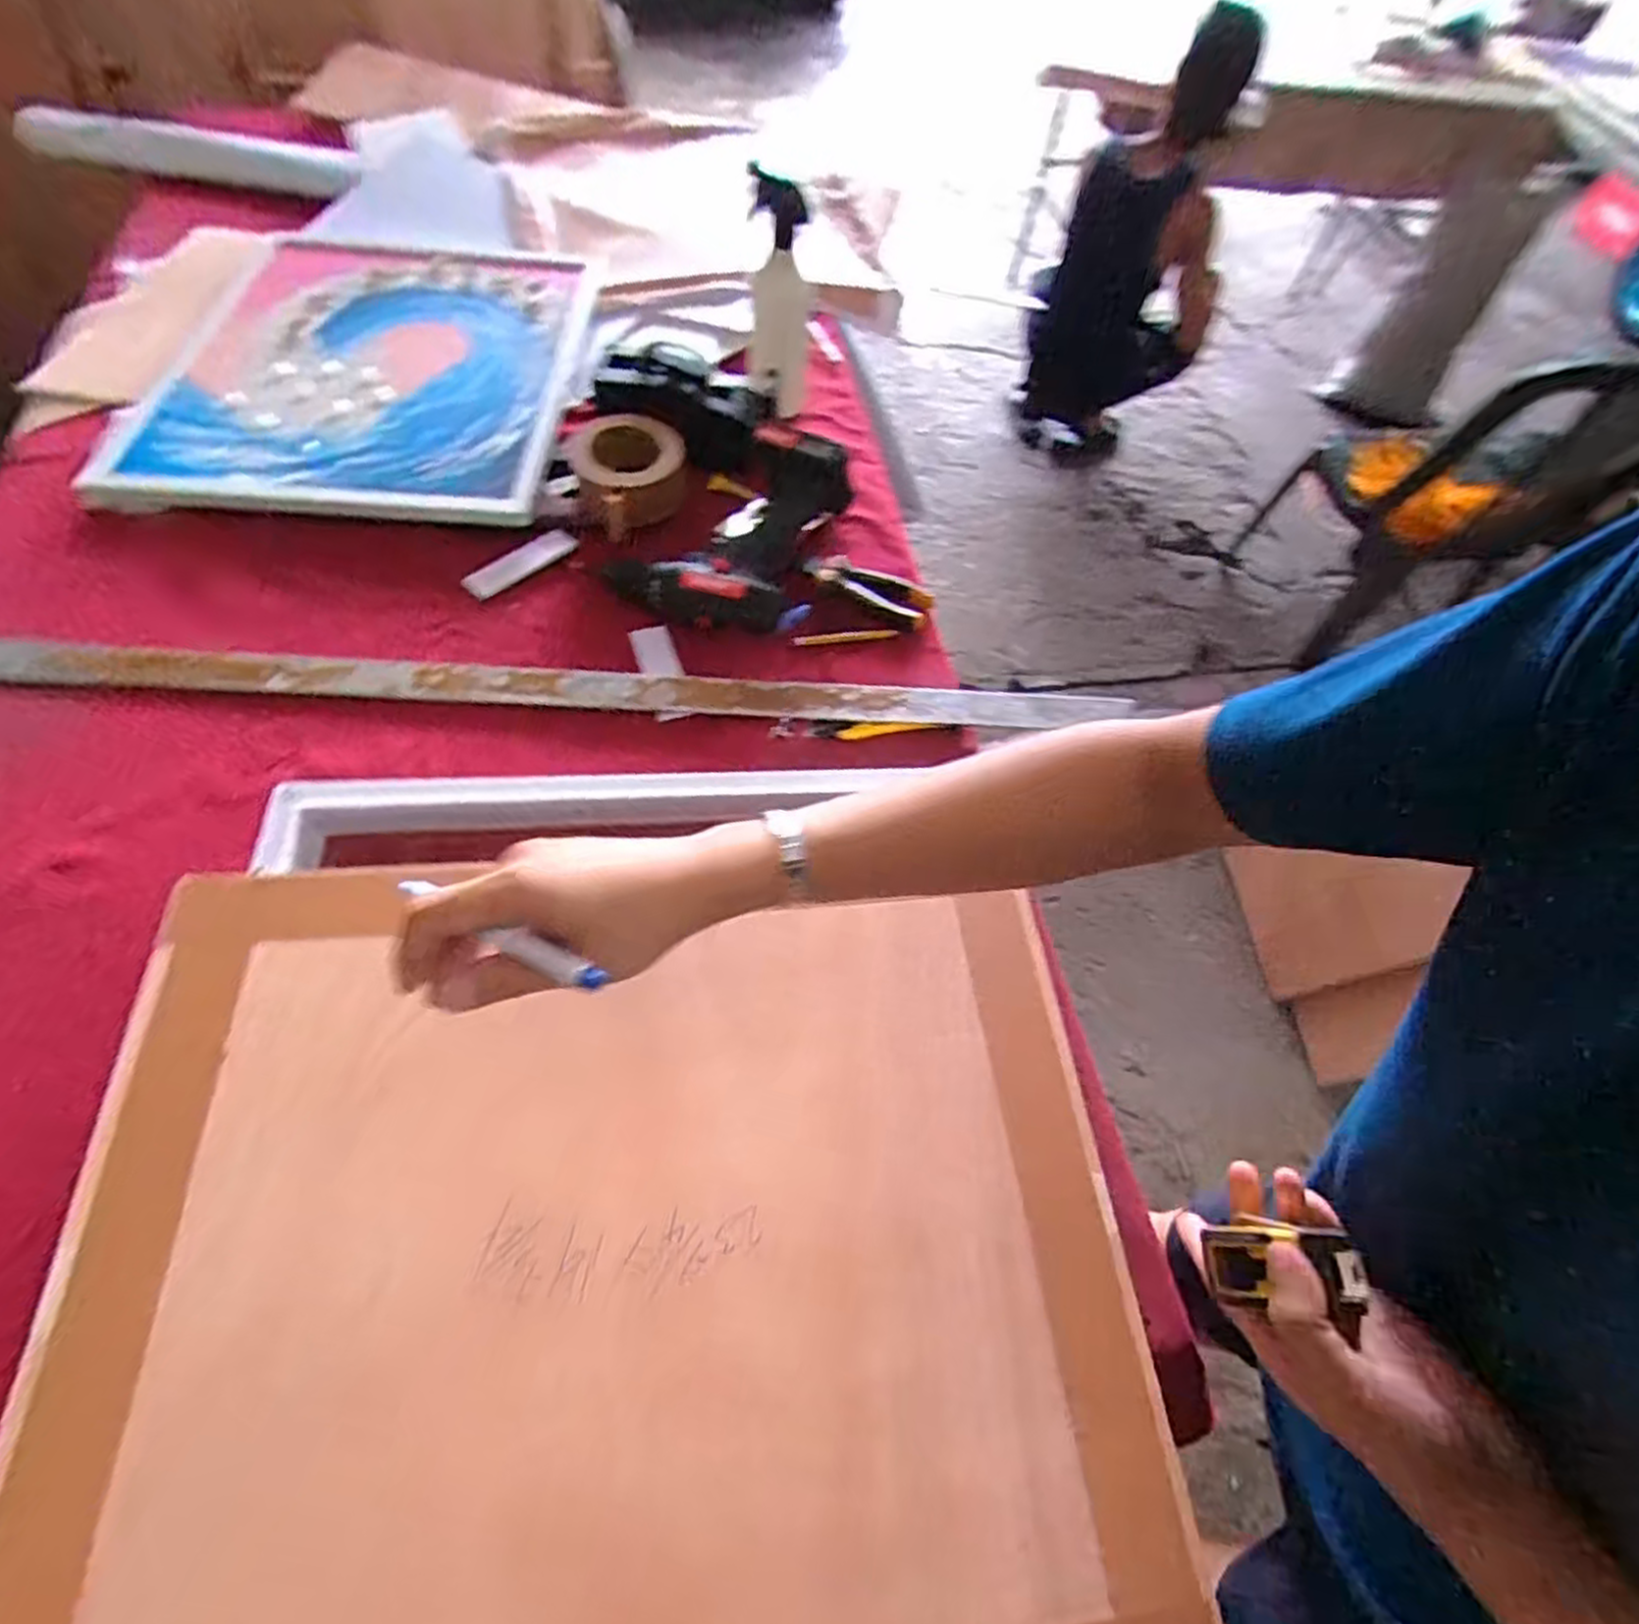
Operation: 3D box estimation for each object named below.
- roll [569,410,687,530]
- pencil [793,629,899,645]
[{"bbox_3d":[-0.191,-0.350,0.780,0.112,0.041,0.116,3,61,-6],"label":"roll"},{"bbox_3d":[0.026,-0.176,0.771,0.103,0.005,0.010,-5,62,-10],"label":"pencil"}]

